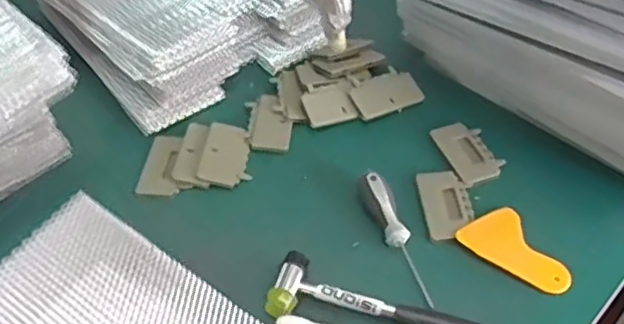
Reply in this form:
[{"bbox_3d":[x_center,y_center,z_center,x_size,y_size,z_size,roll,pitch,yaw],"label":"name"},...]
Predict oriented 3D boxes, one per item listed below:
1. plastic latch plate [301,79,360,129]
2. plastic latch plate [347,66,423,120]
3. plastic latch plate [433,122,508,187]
[{"bbox_3d":[0.022,-0.067,0.768,0.061,0.004,0.053,-16,63,-13],"label":"plastic latch plate"},{"bbox_3d":[0.086,-0.080,0.775,0.081,0.011,0.049,-23,74,-18],"label":"plastic latch plate"},{"bbox_3d":[0.170,-0.011,0.723,0.053,0.008,0.090,-17,48,-13],"label":"plastic latch plate"}]

